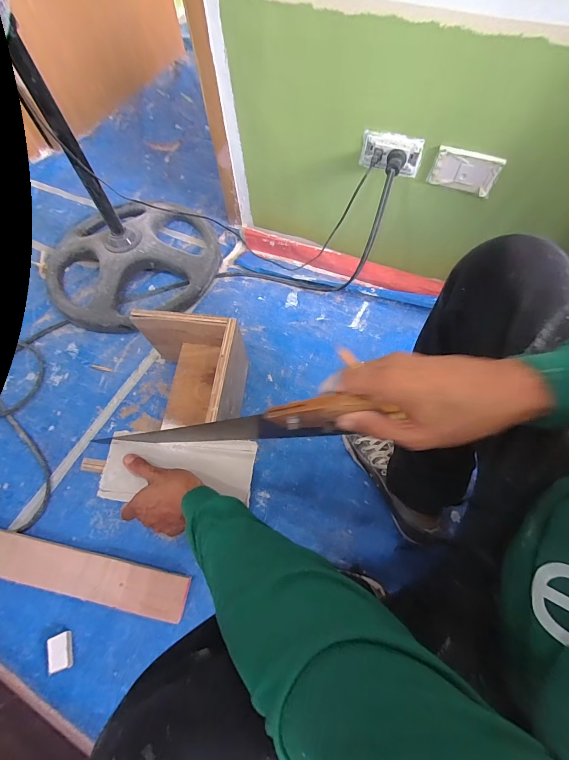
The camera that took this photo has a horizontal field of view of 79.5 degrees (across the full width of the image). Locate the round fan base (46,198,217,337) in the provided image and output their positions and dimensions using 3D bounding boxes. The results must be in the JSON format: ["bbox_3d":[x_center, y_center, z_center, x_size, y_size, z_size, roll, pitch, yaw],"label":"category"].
[{"bbox_3d":[-0.415,-0.344,0.935,0.458,0.096,0.428,-1,64,2],"label":"round fan base"}]

